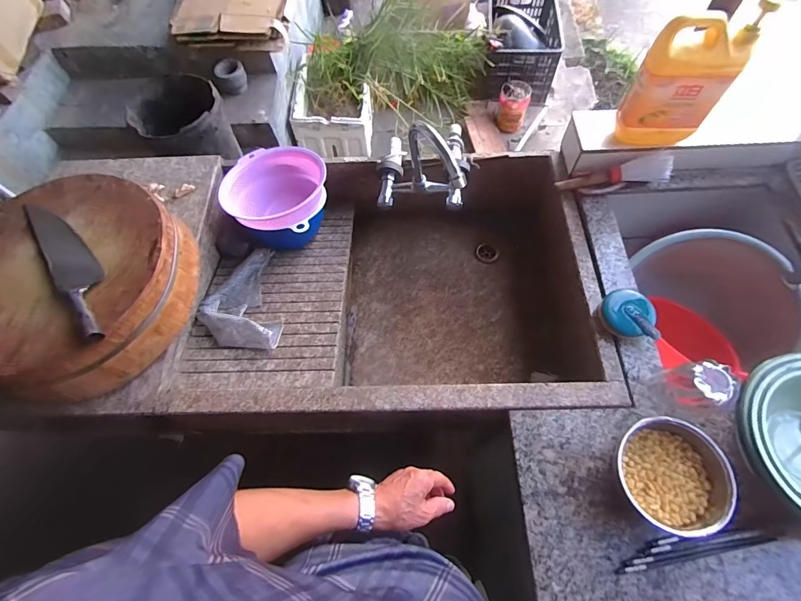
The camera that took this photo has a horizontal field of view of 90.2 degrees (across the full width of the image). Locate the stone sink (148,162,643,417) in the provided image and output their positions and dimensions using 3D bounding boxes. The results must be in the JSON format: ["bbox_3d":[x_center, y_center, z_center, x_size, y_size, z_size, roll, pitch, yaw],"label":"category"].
[{"bbox_3d":[-0.006,-0.044,0.894,0.769,0.240,0.603,-1,65,2],"label":"stone sink"}]

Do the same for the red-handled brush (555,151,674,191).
[{"bbox_3d":[0.432,-0.259,0.807,0.214,0.065,0.022,-2,26,8],"label":"red-handled brush"}]

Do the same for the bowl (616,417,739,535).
[{"bbox_3d":[0.381,0.248,0.571,0.144,0.075,0.140,-1,65,2],"label":"bowl"}]

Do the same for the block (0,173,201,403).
[{"bbox_3d":[-0.562,-0.026,0.713,0.344,0.156,0.364,-1,65,2],"label":"block"}]

